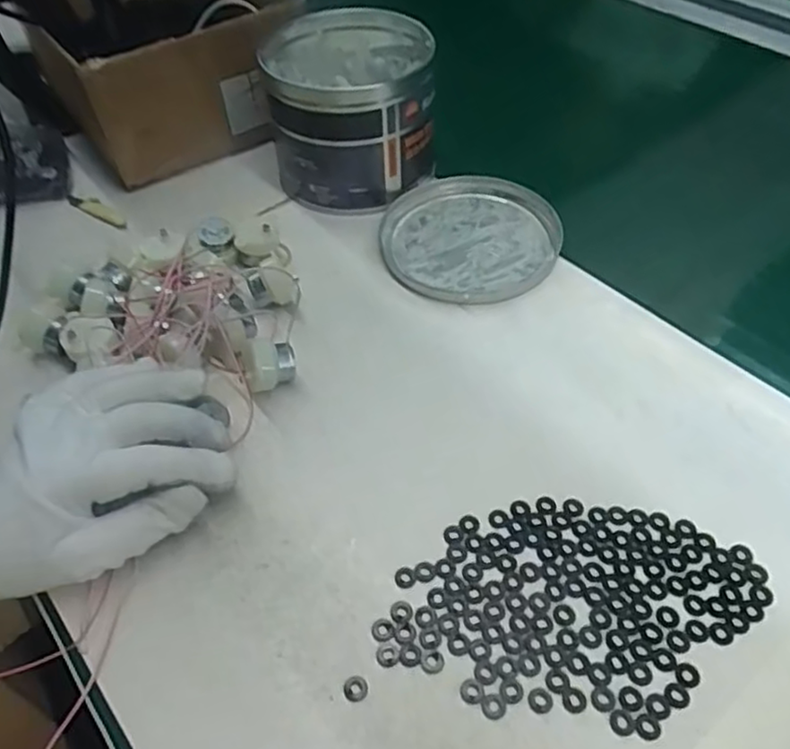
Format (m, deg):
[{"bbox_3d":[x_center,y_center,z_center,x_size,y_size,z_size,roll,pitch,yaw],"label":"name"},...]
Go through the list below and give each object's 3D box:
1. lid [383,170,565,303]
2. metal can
[{"bbox_3d":[0.057,-0.105,0.511,0.127,0.016,0.134,-2,49,2],"label":"lid"},{"bbox_3d":[-0.034,-0.210,0.543,0.125,0.108,0.129,-3,49,0],"label":"metal can"}]

